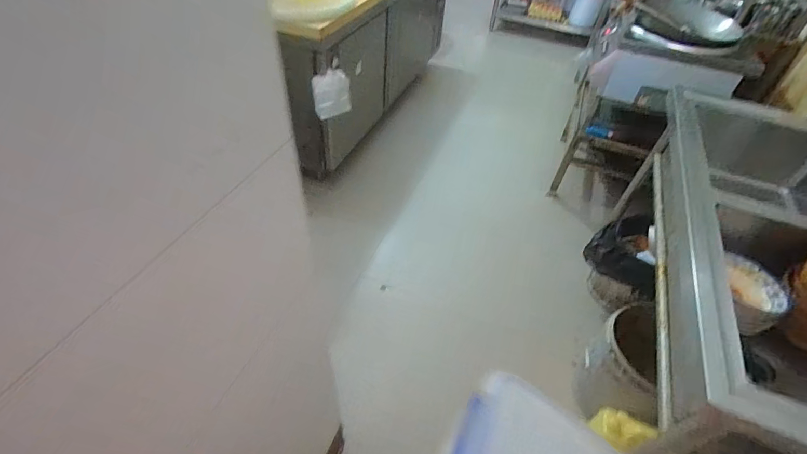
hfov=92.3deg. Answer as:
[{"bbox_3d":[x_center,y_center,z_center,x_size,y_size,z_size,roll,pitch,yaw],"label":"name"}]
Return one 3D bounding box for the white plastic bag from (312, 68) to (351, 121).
[{"bbox_3d":[-0.292,-0.544,1.597,0.145,0.186,0.081,-5,49,-11],"label":"white plastic bag"}]

